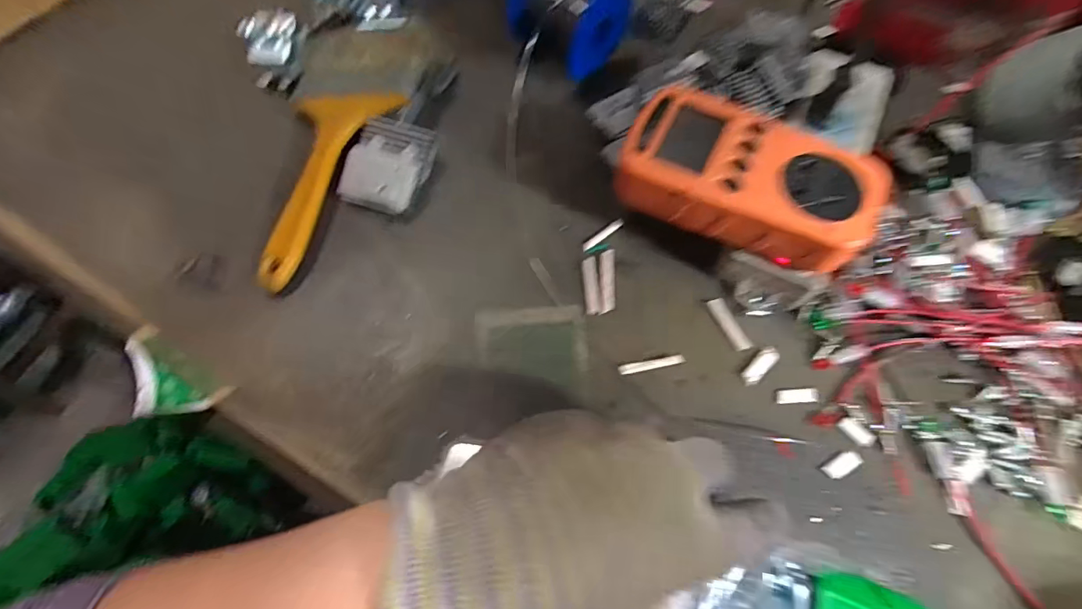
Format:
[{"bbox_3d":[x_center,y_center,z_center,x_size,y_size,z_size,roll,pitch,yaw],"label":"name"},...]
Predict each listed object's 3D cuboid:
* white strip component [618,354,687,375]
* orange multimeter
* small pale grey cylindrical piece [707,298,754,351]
[{"bbox_3d":[0.063,0.034,0.262,0.038,0.004,0.006,-10,69,-4],"label":"white strip component"},{"bbox_3d":[0.109,-0.068,0.248,0.128,0.029,0.072,19,70,7],"label":"orange multimeter"},{"bbox_3d":[0.112,0.011,0.272,0.011,0.004,0.034,-22,71,-9],"label":"small pale grey cylindrical piece"}]

